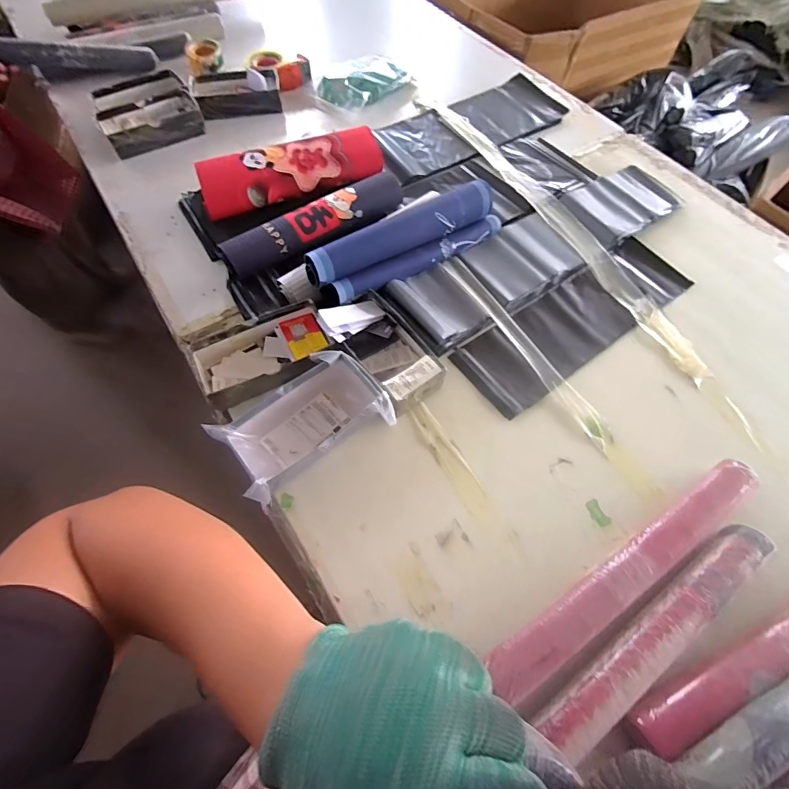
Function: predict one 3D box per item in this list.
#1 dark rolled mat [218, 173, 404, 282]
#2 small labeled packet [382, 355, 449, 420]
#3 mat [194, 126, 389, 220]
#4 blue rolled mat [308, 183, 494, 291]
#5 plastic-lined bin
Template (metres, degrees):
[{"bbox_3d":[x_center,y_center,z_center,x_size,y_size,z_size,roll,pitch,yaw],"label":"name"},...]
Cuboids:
[{"bbox_3d":[-0.146,-0.337,0.815,0.389,0.066,0.073,-31,68,-17],"label":"dark rolled mat"},{"bbox_3d":[0.030,-0.014,0.655,0.100,0.058,0.045,-32,68,-17],"label":"small labeled packet"},{"bbox_3d":[-0.210,-0.471,0.866,0.390,0.073,0.129,-22,65,-13],"label":"mat"},{"bbox_3d":[0.025,-0.299,0.741,0.396,0.053,0.055,-33,68,-18],"label":"blue rolled mat"},{"bbox_3d":[-0.131,0.047,0.620,0.237,0.062,0.155,-36,69,-19],"label":"plastic-lined bin"}]

